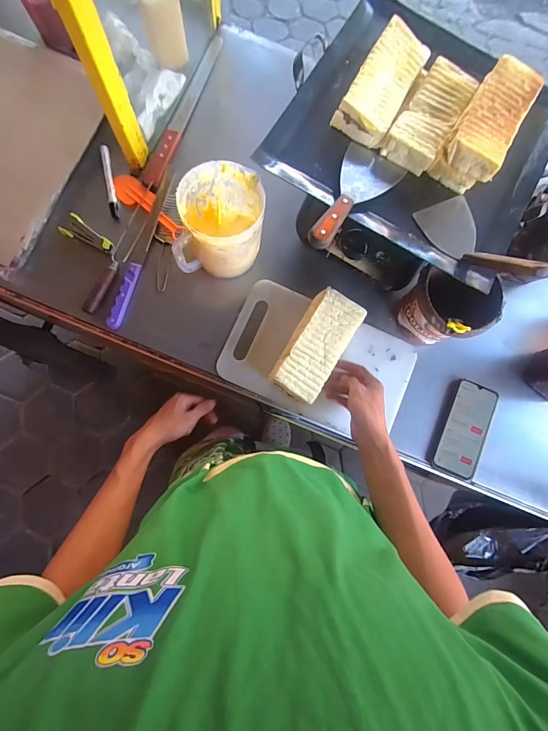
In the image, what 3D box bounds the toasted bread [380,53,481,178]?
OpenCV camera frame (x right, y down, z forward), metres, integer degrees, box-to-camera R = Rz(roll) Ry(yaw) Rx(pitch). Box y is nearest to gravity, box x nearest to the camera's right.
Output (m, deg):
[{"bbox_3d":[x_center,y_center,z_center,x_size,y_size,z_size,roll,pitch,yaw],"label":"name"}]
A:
[{"bbox_3d":[0.244,-0.388,0.538,0.076,0.029,0.181,32,80,3],"label":"toasted bread"}]

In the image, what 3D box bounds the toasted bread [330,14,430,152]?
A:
[{"bbox_3d":[0.171,-0.428,0.532,0.085,0.038,0.179,31,80,2],"label":"toasted bread"}]

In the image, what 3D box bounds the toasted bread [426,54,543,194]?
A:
[{"bbox_3d":[0.319,-0.358,0.523,0.082,0.061,0.180,32,80,3],"label":"toasted bread"}]

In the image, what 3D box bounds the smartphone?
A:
[{"bbox_3d":[0.338,0.111,0.614,0.078,0.014,0.165,23,80,1],"label":"smartphone"}]

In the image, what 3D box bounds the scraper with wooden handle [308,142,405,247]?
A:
[{"bbox_3d":[0.112,-0.245,0.509,0.088,0.022,0.212,33,66,3],"label":"scraper with wooden handle"}]

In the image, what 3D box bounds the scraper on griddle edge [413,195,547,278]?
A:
[{"bbox_3d":[0.284,-0.165,0.489,0.080,0.052,0.193,-19,48,-6],"label":"scraper on griddle edge"}]

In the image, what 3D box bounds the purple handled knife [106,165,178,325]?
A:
[{"bbox_3d":[-0.233,-0.212,0.620,0.020,0.016,0.309,17,80,0],"label":"purple handled knife"}]

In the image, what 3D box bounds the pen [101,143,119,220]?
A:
[{"bbox_3d":[-0.300,-0.336,0.635,0.014,0.013,0.141,-12,81,-5],"label":"pen"}]

